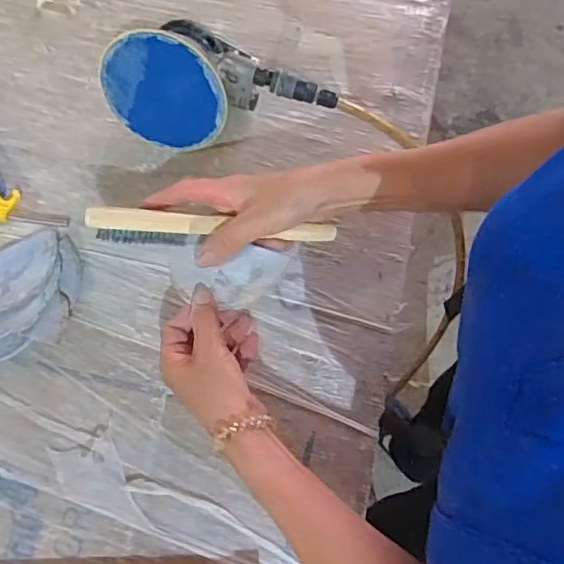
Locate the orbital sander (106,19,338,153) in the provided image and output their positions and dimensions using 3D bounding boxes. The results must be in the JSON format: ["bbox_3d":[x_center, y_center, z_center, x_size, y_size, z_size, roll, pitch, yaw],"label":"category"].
[{"bbox_3d":[-0.055,-0.191,0.543,0.212,0.101,0.108,11,73,2],"label":"orbital sander"}]

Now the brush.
[{"bbox_3d":[-0.056,-0.043,0.474,0.197,0.019,0.023,2,73,-4],"label":"brush"}]

